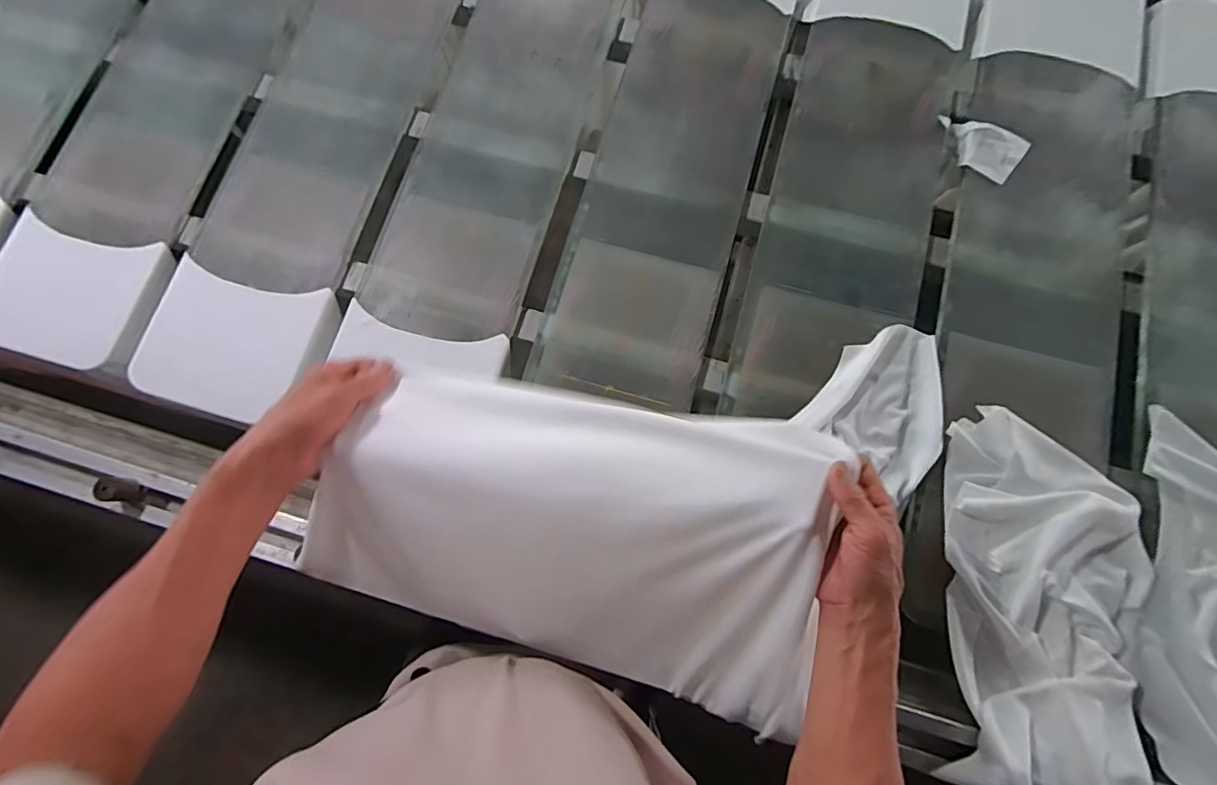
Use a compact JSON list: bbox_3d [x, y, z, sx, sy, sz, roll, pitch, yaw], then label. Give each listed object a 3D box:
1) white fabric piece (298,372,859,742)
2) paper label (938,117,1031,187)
[{"bbox_3d":[-0.037,0.126,0.460,0.444,0.156,0.240,13,77,4],"label":"white fabric piece"},{"bbox_3d":[0.472,-0.317,0.667,0.107,0.017,0.069,39,80,9],"label":"paper label"}]

